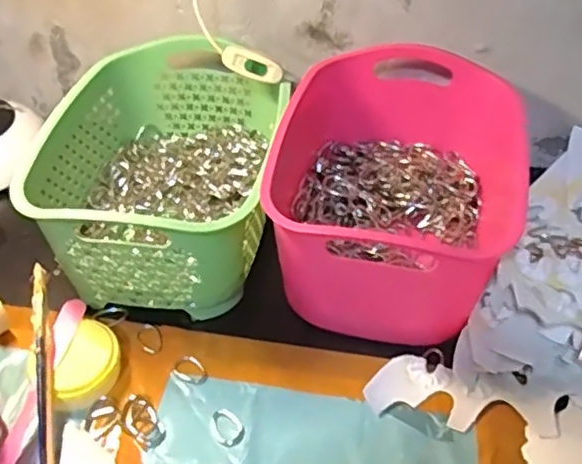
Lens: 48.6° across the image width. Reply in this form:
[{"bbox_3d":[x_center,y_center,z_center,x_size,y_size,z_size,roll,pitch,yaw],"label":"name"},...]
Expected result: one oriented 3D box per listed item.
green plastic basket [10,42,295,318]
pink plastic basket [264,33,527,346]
[{"bbox_3d":[-0.110,-0.056,0.590,0.192,0.122,0.258,6,44,6],"label":"green plastic basket"},{"bbox_3d":[0.092,-0.039,0.575,0.202,0.128,0.257,13,45,14],"label":"pink plastic basket"}]

